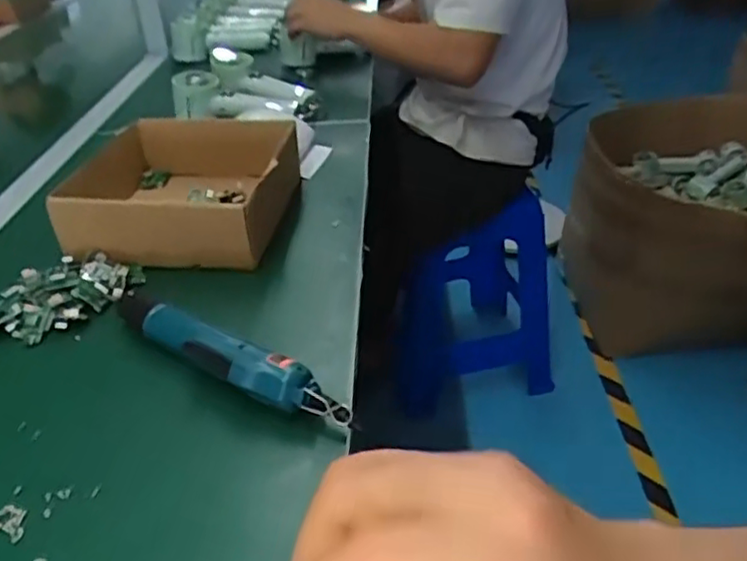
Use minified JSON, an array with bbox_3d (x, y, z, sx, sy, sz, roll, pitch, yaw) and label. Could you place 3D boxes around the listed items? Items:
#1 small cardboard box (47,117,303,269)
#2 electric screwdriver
[{"bbox_3d":[-0.194,-0.094,0.676,0.211,0.079,0.213,8,36,5],"label":"small cardboard box"},{"bbox_3d":[-0.120,0.053,0.487,0.237,0.033,0.031,22,42,31],"label":"electric screwdriver"}]

